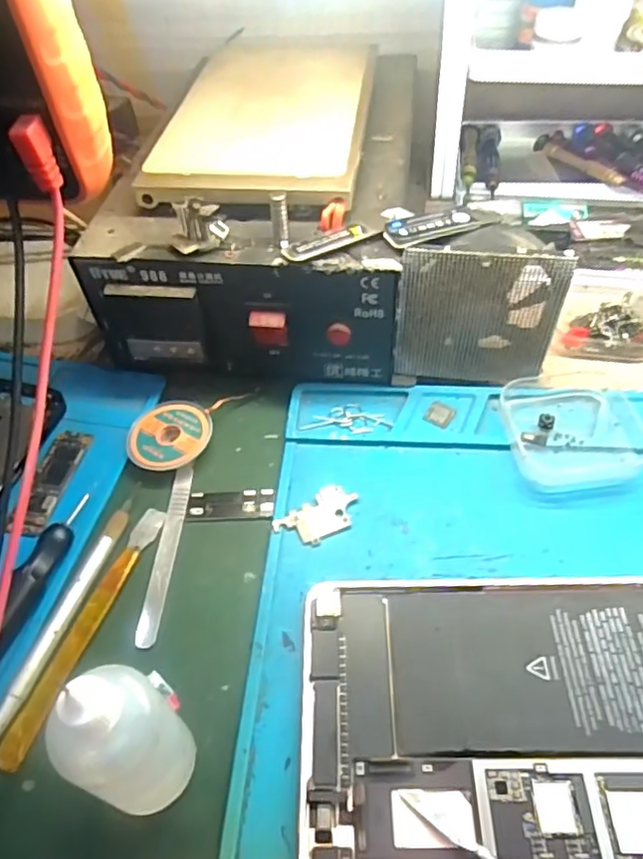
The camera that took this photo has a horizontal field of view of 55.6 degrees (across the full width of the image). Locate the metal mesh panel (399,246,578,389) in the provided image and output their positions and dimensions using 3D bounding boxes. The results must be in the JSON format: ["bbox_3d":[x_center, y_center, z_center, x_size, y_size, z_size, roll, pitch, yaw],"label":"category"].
[{"bbox_3d":[0.080,-0.055,0.315,0.080,0.082,0.010,4,52,7],"label":"metal mesh panel"}]

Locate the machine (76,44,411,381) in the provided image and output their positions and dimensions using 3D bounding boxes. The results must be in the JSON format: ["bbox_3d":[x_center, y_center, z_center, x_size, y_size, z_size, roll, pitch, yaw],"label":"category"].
[{"bbox_3d":[-0.027,-0.145,0.385,0.165,0.101,0.236,3,52,7],"label":"machine"}]

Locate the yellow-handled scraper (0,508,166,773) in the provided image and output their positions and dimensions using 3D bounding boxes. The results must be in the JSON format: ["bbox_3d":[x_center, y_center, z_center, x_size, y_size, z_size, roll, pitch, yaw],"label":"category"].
[{"bbox_3d":[-0.101,0.083,0.268,0.011,0.006,0.117,13,53,14],"label":"yellow-handled scraper"}]

